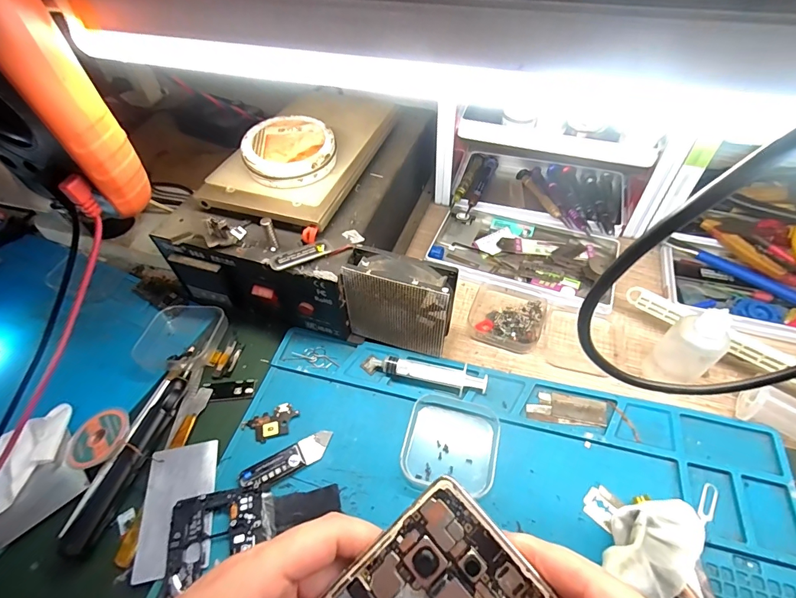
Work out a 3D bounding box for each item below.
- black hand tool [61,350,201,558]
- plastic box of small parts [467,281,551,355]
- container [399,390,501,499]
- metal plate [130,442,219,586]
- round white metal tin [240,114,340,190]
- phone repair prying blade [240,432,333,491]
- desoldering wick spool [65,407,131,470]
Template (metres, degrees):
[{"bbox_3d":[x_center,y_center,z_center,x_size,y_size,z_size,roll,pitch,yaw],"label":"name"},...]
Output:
[{"bbox_3d":[-0.186,0.103,0.292,0.020,0.014,0.142,10,53,11],"label":"black hand tool"},{"bbox_3d":[0.096,0.015,0.357,0.064,0.017,0.060,21,56,19],"label":"plastic box of small parts"},{"bbox_3d":[0.039,0.101,0.286,0.063,0.011,0.069,11,53,12],"label":"container"},{"bbox_3d":[-0.148,0.138,0.269,0.048,0.004,0.079,-12,51,-6],"label":"metal plate"},{"bbox_3d":[-0.088,-0.122,0.329,0.072,0.024,0.068,-2,52,2],"label":"round white metal tin"},{"bbox_3d":[-0.077,0.114,0.284,0.065,0.004,0.018,-23,60,-20],"label":"phone repair prying blade"},{"bbox_3d":[-0.217,0.101,0.292,0.044,0.013,0.043,-2,52,2],"label":"desoldering wick spool"}]

